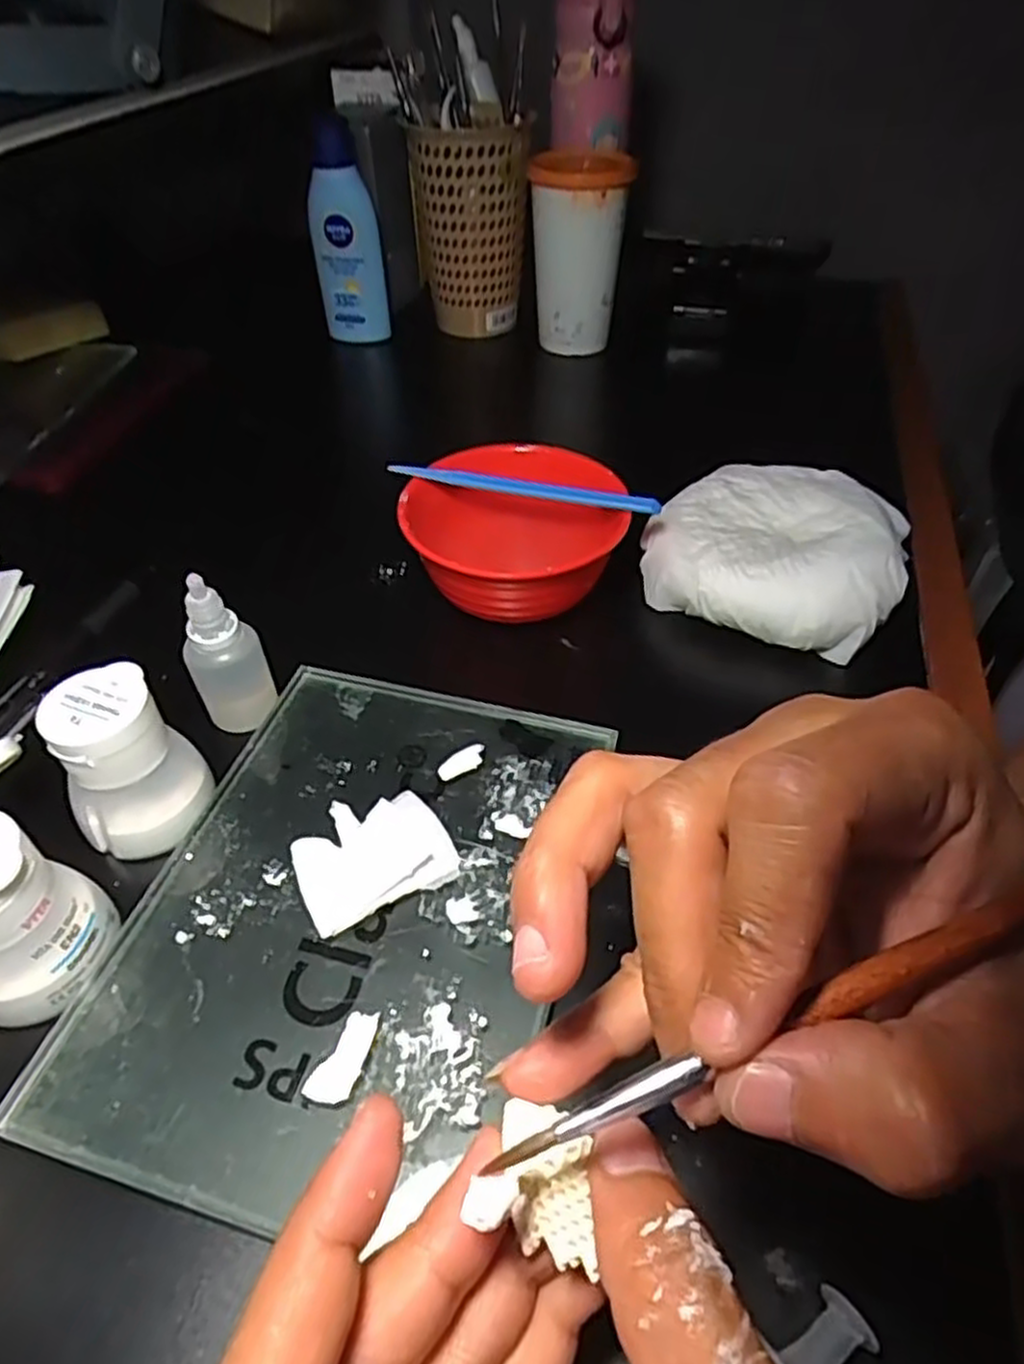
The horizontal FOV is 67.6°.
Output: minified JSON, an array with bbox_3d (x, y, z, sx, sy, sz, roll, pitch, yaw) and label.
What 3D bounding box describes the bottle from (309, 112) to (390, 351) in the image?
[{"bbox_3d":[-0.126,-0.340,0.585,0.051,0.150,0.031,-10,47,-10],"label":"bottle"}]

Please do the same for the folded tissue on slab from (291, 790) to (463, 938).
[{"bbox_3d":[-0.052,0.061,0.280,0.054,0.012,0.045,-21,49,-19],"label":"folded tissue on slab"}]

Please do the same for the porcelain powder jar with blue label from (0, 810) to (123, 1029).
[{"bbox_3d":[-0.159,0.074,0.241,0.039,0.057,0.042,0,46,0],"label":"porcelain powder jar with blue label"}]

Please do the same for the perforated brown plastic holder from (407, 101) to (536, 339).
[{"bbox_3d":[-0.033,-0.366,0.615,0.087,0.142,0.097,-5,46,-5],"label":"perforated brown plastic holder"}]

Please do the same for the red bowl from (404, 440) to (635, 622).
[{"bbox_3d":[0.000,-0.075,0.388,0.105,0.048,0.098,0,46,0],"label":"red bowl"}]

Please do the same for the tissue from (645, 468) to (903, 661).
[{"bbox_3d":[0.134,-0.070,0.391,0.120,0.039,0.107,19,49,17],"label":"tissue"}]

